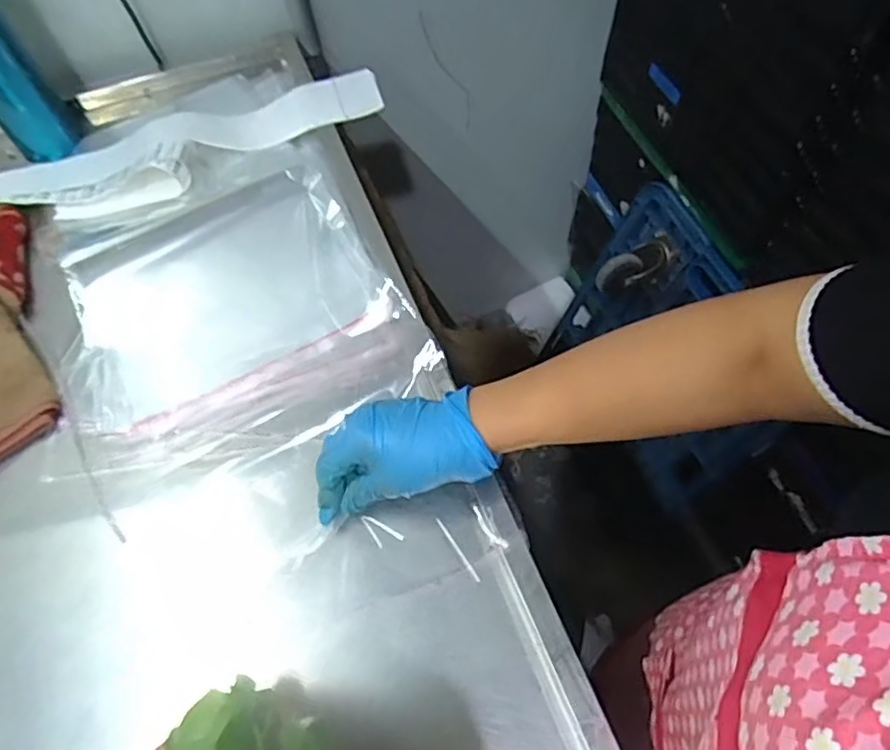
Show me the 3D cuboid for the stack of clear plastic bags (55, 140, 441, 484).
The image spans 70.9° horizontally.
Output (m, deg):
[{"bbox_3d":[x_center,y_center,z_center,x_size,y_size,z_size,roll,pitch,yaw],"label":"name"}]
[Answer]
[{"bbox_3d":[-0.212,-0.081,0.574,0.280,0.026,0.350,-27,64,-11],"label":"stack of clear plastic bags"}]

